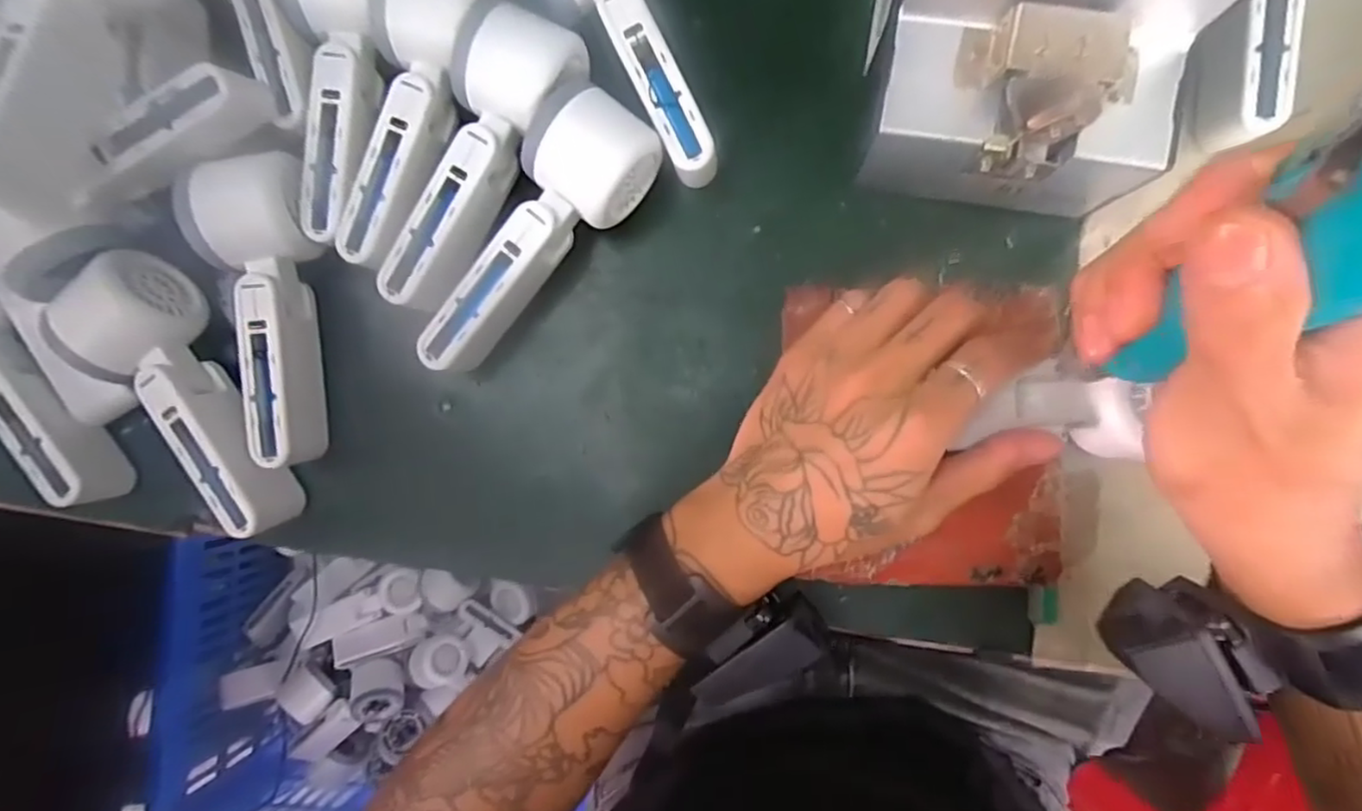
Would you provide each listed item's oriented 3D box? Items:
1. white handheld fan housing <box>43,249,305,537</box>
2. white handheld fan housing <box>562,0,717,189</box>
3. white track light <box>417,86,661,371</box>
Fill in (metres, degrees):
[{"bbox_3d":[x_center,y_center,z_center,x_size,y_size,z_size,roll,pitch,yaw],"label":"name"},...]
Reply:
[{"bbox_3d":[-0.262,-0.003,0.353,0.053,0.052,0.156,-35,85,3],"label":"white handheld fan housing"},{"bbox_3d":[-0.023,-0.194,0.348,0.055,0.061,0.155,-36,85,3],"label":"white handheld fan housing"},{"bbox_3d":[-0.079,-0.087,0.352,0.057,0.057,0.159,37,91,5],"label":"white track light"}]

